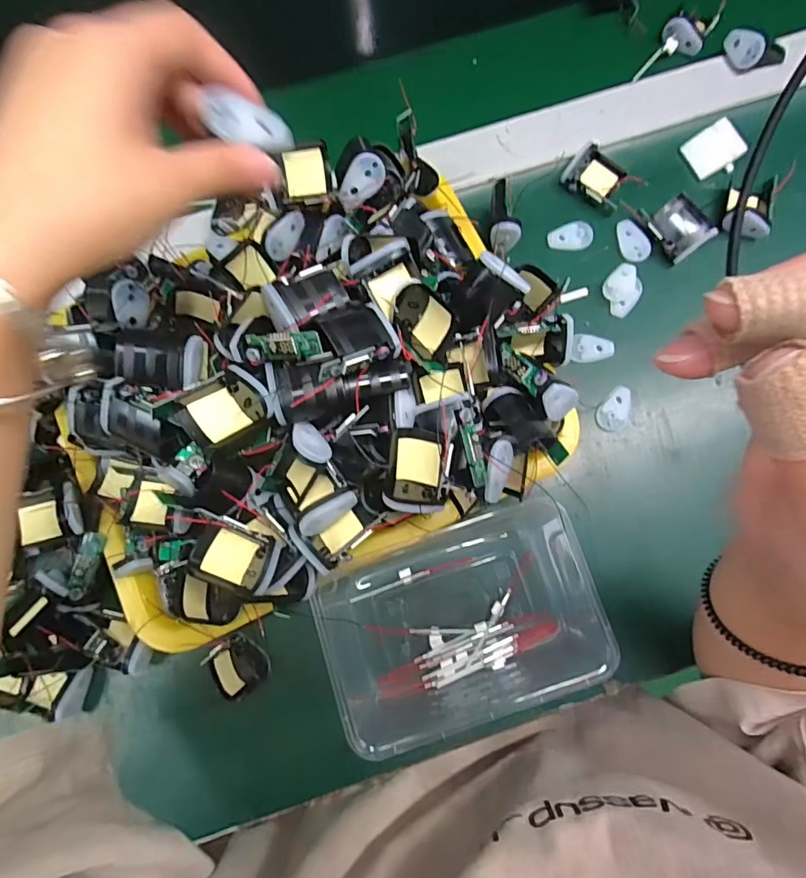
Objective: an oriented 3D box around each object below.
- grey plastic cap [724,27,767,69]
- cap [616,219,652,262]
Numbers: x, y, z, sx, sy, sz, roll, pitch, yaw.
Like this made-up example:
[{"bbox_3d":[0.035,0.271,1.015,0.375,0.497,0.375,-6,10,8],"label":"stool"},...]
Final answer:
[{"bbox_3d":[0.287,-0.328,0.413,0.008,0.024,0.037,-16,68,-32],"label":"grey plastic cap"},{"bbox_3d":[0.187,-0.161,0.399,0.021,0.004,0.037,-14,79,22],"label":"cap"}]

